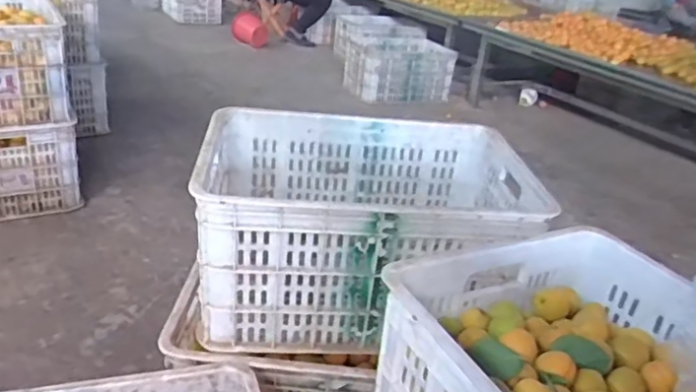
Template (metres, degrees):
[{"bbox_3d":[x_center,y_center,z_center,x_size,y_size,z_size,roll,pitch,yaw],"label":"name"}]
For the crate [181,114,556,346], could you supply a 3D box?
[{"bbox_3d":[0.030,0.049,1.019,0.525,0.259,0.349,3,26,-7],"label":"crate"}]

